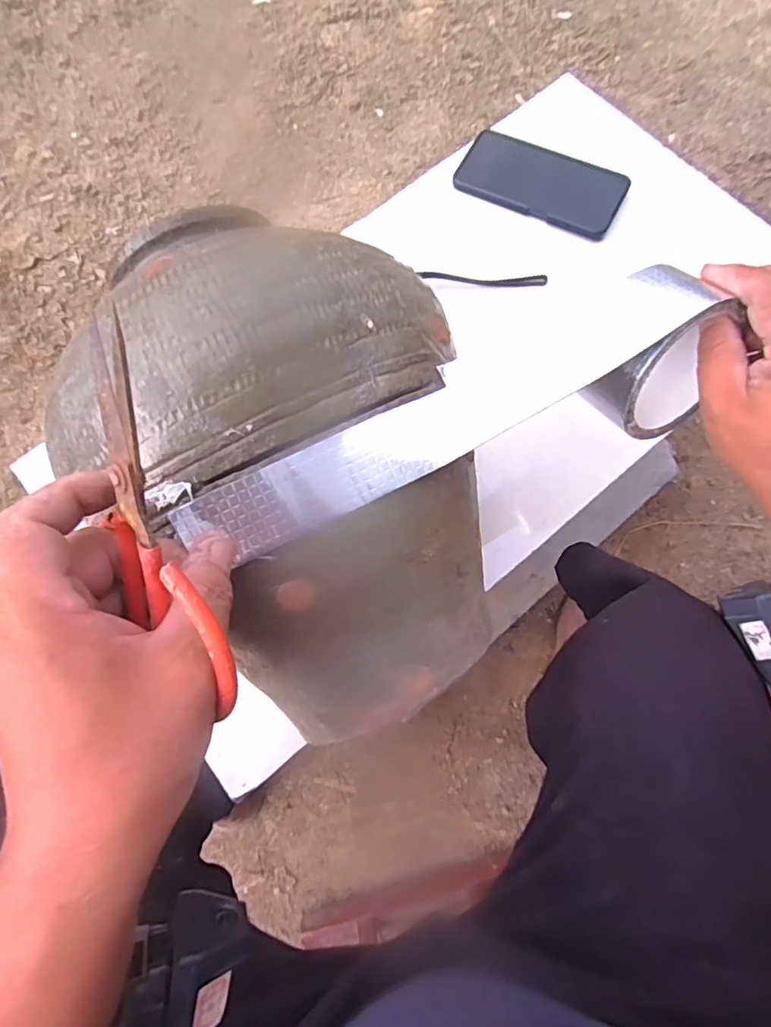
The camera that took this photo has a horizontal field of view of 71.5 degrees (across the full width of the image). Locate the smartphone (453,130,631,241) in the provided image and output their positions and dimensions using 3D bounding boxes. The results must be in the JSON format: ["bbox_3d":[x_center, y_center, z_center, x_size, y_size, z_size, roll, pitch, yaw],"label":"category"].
[{"bbox_3d":[0.157,-0.336,0.546,0.163,0.016,0.073,26,77,9],"label":"smartphone"}]

